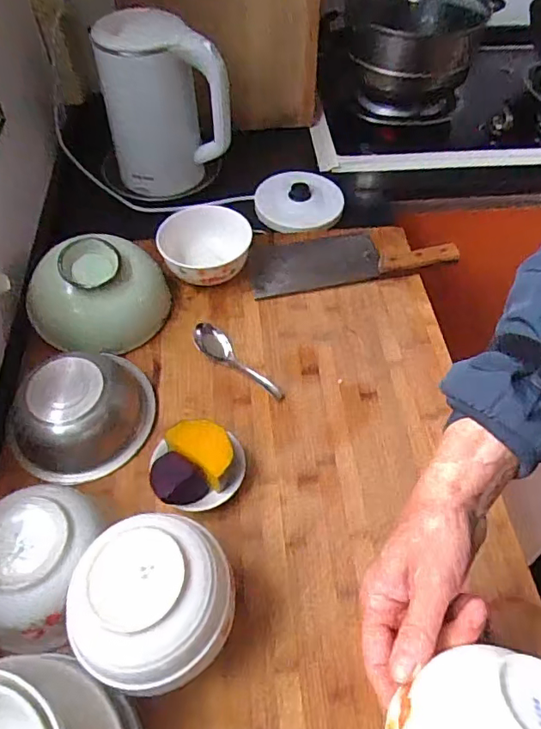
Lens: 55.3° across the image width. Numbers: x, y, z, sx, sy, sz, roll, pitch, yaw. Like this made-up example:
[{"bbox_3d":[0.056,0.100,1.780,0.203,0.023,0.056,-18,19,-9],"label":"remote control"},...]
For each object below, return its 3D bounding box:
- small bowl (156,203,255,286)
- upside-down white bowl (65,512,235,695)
[{"bbox_3d":[-0.091,-0.156,0.710,0.119,0.068,0.116,2,54,-2],"label":"small bowl"},{"bbox_3d":[-0.087,0.171,0.387,0.112,0.047,0.118,1,54,-1],"label":"upside-down white bowl"}]

